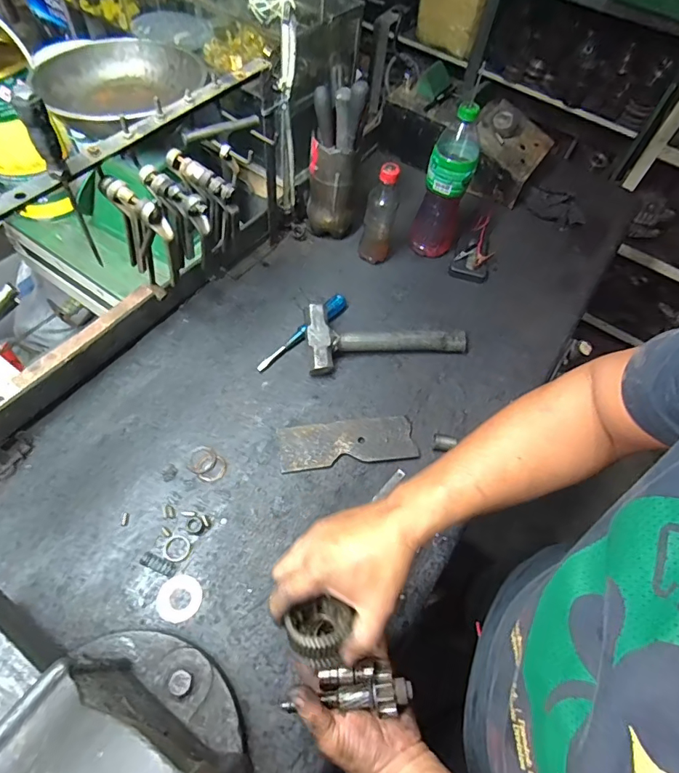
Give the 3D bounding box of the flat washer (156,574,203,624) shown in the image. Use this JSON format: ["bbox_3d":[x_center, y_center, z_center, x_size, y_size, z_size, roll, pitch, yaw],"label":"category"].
[{"bbox_3d":[-0.198,0.261,0.564,0.053,0.005,0.052,2,59,-3],"label":"flat washer"}]

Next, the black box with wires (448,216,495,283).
[{"bbox_3d":[0.280,-0.273,0.898,0.068,0.032,0.167,27,61,12],"label":"black box with wires"}]

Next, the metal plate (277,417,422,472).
[{"bbox_3d":[0.013,0.084,0.683,0.203,0.006,0.067,-5,66,-11],"label":"metal plate"}]

